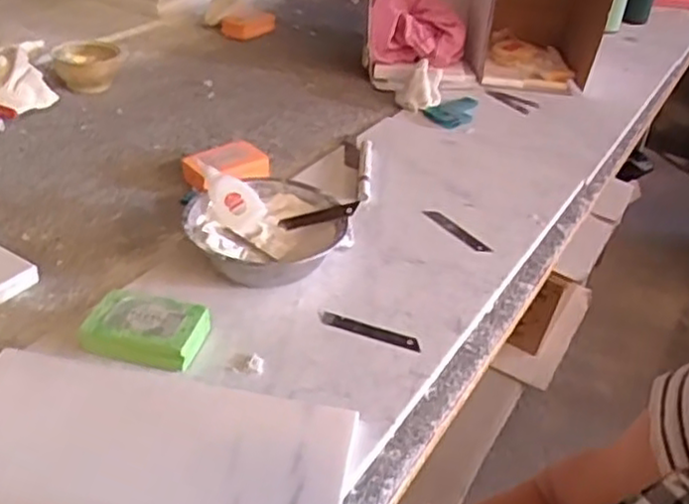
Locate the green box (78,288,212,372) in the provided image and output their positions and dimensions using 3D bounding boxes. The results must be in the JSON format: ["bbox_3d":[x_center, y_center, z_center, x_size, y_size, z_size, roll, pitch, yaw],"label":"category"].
[{"bbox_3d":[-0.172,0.065,0.632,0.094,0.030,0.063,11,37,9],"label":"green box"}]

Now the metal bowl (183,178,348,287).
[{"bbox_3d":[-0.077,-0.012,0.746,0.156,0.057,0.154,3,36,-2],"label":"metal bowl"}]

